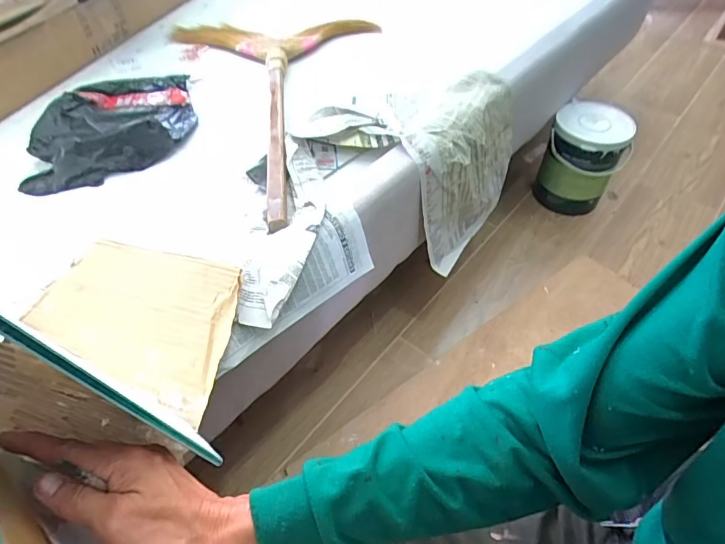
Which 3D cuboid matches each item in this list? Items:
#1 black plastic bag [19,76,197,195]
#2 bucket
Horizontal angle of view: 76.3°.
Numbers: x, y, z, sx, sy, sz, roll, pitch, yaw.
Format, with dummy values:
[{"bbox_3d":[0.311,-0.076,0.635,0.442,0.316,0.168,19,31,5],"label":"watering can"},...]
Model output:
[{"bbox_3d":[-0.404,-0.251,0.764,0.232,0.053,0.293,-8,49,-5],"label":"black plastic bag"},{"bbox_3d":[0.514,-0.253,1.087,0.163,0.241,0.165,-1,49,1],"label":"bucket"}]

